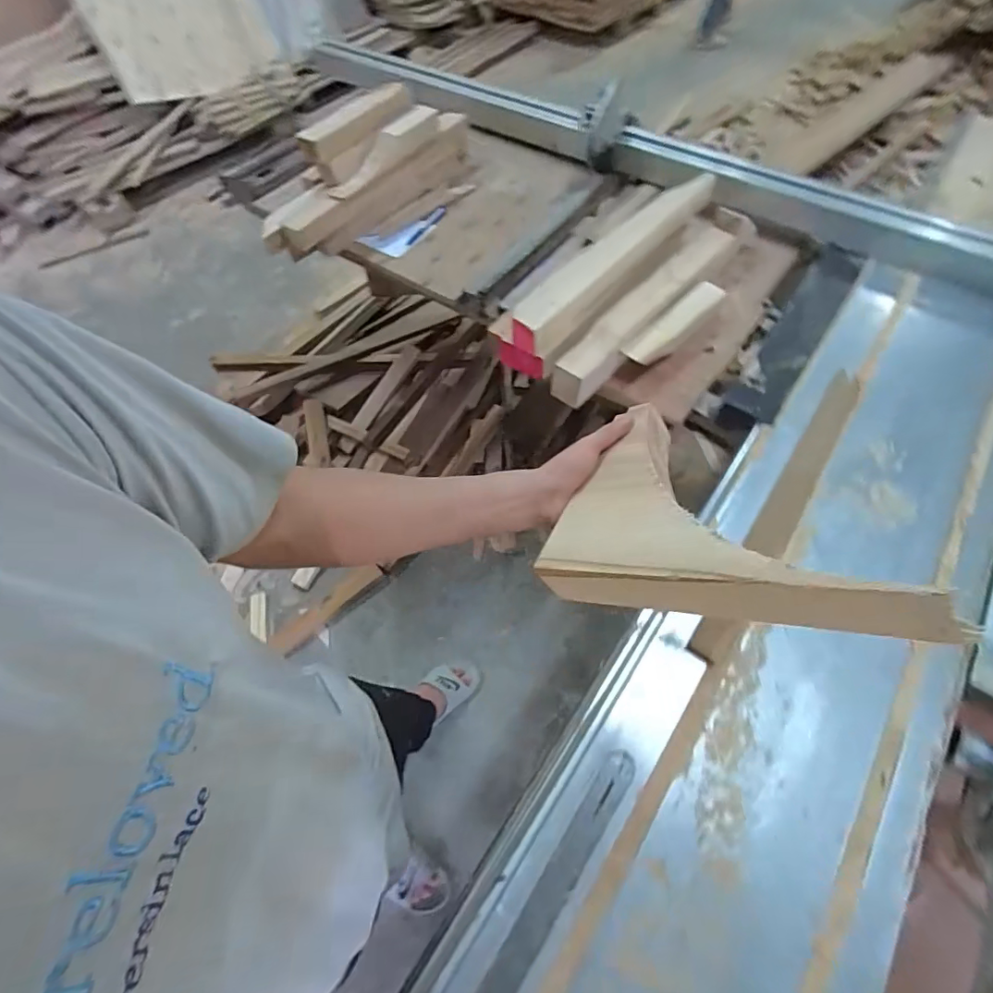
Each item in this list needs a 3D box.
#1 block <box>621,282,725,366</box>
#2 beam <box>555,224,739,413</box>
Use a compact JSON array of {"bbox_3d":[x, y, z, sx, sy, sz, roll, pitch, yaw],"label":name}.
[{"bbox_3d":[0.297,-0.284,0.858,0.227,0.031,0.052,-39,65,-21],"label":"block"},{"bbox_3d":[0.261,-0.321,0.894,0.078,0.076,0.490,34,64,21],"label":"beam"}]

